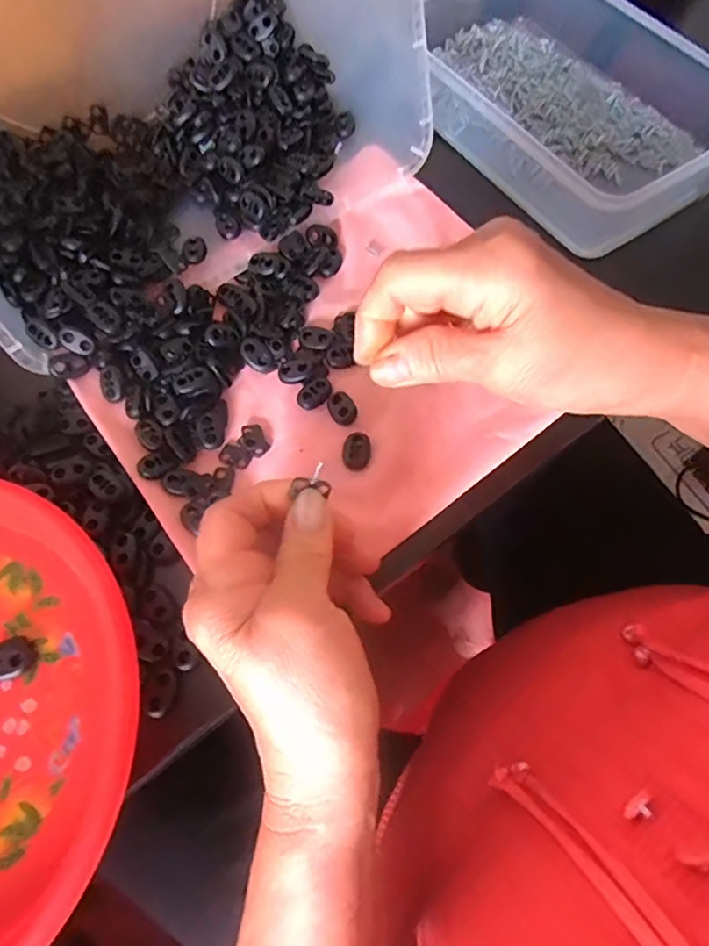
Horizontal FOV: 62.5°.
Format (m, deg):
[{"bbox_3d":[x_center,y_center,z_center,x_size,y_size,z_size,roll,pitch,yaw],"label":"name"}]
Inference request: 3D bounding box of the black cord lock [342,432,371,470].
[{"bbox_3d":[0.001,-0.013,0.320,0.015,0.004,0.022,-1,67,2],"label":"black cord lock"}]

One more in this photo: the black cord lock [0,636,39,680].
[{"bbox_3d":[-0.164,0.088,0.277,0.023,0.007,0.018,-24,68,-7],"label":"black cord lock"}]

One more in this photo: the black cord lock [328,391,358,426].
[{"bbox_3d":[-0.007,-0.037,0.332,0.014,0.005,0.023,-24,68,-7],"label":"black cord lock"}]

